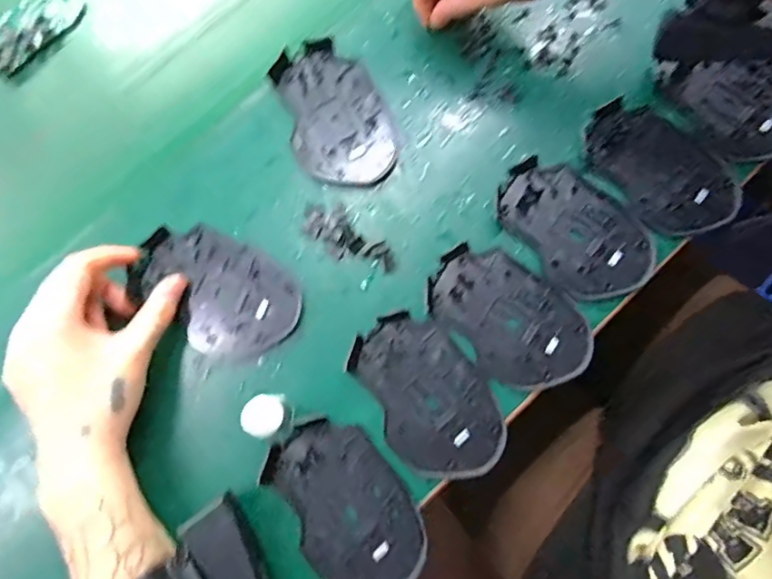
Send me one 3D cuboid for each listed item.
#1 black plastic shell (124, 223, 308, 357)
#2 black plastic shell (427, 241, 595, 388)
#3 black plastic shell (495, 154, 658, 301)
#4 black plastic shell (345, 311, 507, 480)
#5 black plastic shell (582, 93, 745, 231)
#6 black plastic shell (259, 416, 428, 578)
[{"bbox_3d":[-0.118,-0.001,0.361,0.115,0.012,0.075,35,81,7],"label":"black plastic shell"},{"bbox_3d":[0.084,0.018,0.355,0.071,0.007,0.111,-43,81,-8],"label":"black plastic shell"},{"bbox_3d":[0.133,-0.044,0.367,0.071,0.007,0.113,-41,81,-7],"label":"black plastic shell"},{"bbox_3d":[0.028,0.071,0.344,0.074,0.010,0.114,-40,80,-7],"label":"black plastic shell"},{"bbox_3d":[0.197,-0.088,0.373,0.113,0.009,0.073,43,82,9],"label":"black plastic shell"},{"bbox_3d":[-0.024,0.138,0.332,0.072,0.012,0.113,-35,80,-6],"label":"black plastic shell"}]

